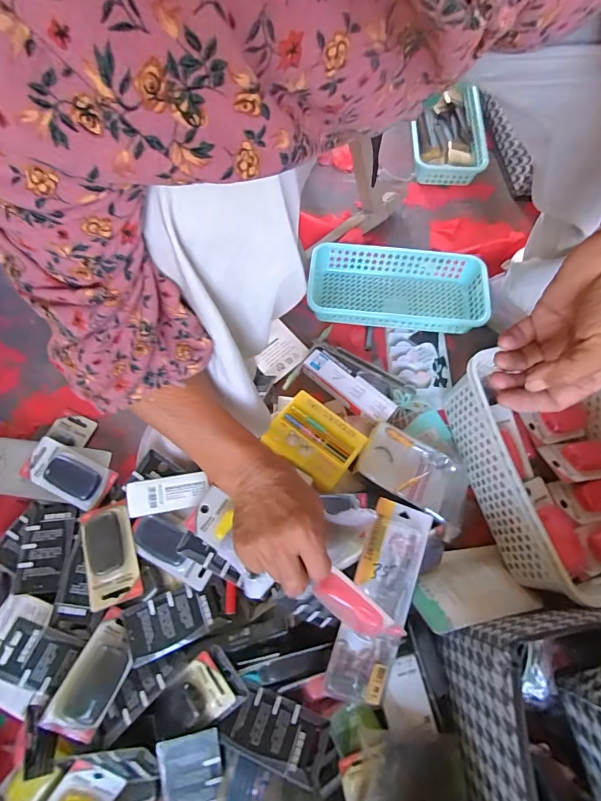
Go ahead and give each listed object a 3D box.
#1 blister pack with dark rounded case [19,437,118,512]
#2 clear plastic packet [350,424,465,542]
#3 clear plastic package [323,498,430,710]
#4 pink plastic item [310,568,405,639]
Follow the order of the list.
[{"bbox_3d":[-0.297,0.091,0.512,0.108,0.020,0.058,25,76,9],"label":"blister pack with dark rounded case"},{"bbox_3d":[0.151,0.100,0.540,0.151,0.032,0.087,29,76,10],"label":"clear plastic packet"},{"bbox_3d":[0.091,0.222,0.455,0.073,0.016,0.210,21,77,-7],"label":"clear plastic package"},{"bbox_3d":[0.050,0.183,0.359,0.080,0.020,0.033,37,77,0],"label":"pink plastic item"}]

